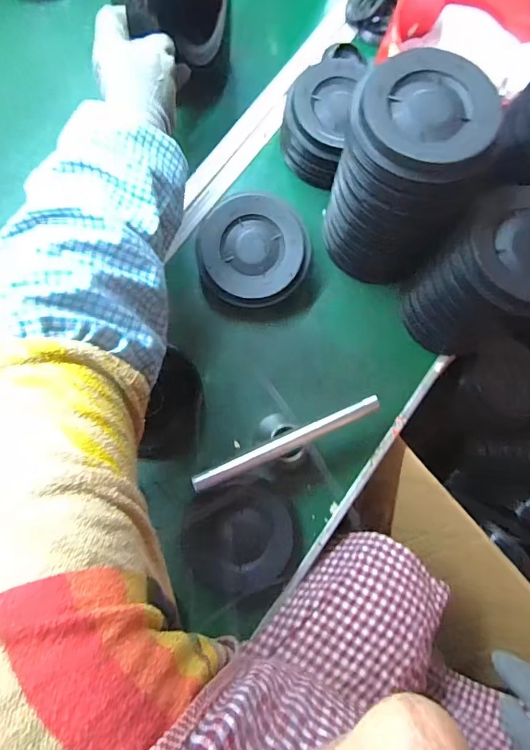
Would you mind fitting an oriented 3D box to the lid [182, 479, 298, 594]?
[{"bbox_3d":[-0.024,0.170,0.467,0.117,0.021,0.105,-11,84,-7],"label":"lid"}]

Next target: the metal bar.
[{"bbox_3d":[0.022,0.067,0.442,0.196,0.015,0.016,-23,85,-8],"label":"metal bar"}]

